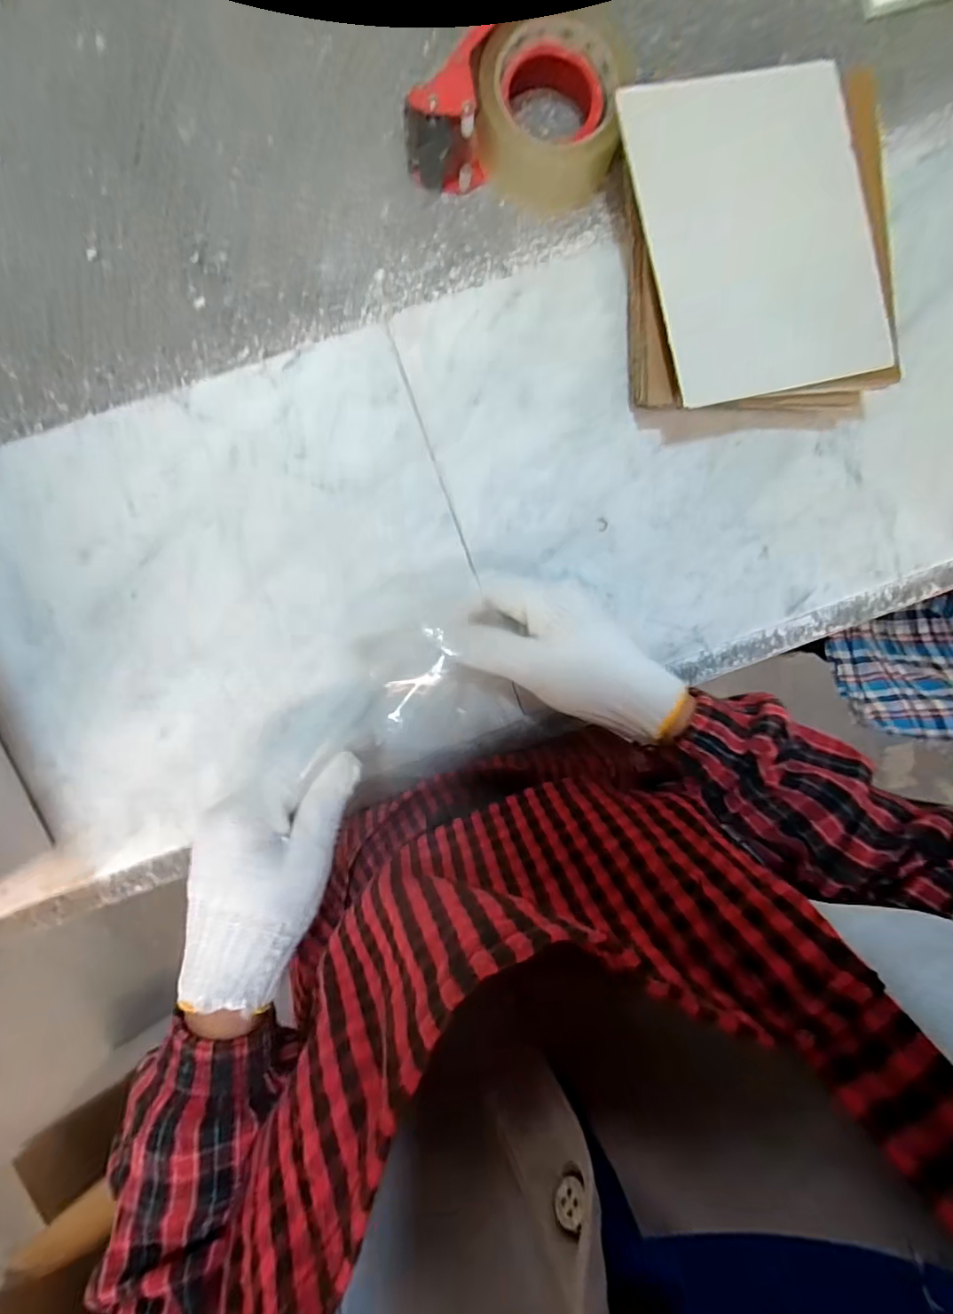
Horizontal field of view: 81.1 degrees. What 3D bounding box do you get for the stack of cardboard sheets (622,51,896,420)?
[{"bbox_3d":[0.184,-0.267,0.382,0.174,0.060,0.204,-10,94,-2],"label":"stack of cardboard sheets"}]

